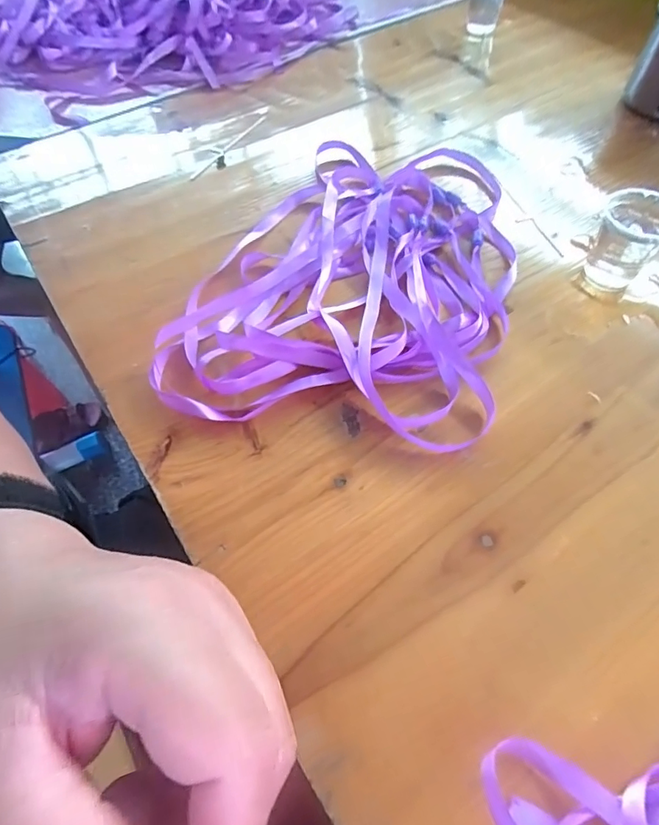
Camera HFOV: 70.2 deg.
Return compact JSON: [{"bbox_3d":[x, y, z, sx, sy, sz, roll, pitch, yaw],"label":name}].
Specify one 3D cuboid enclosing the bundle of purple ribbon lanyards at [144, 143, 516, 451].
[{"bbox_3d":[0.022,-0.104,0.340,0.210,0.026,0.284,14,60,11],"label":"bundle of purple ribbon lanyards"}]

